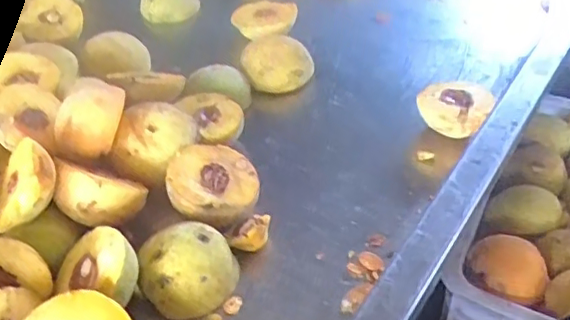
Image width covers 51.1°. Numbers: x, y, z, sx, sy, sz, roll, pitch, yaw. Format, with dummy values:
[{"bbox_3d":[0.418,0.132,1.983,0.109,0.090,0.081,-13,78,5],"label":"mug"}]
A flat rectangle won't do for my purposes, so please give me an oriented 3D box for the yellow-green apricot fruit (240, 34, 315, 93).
[{"bbox_3d":[-0.007,-0.099,0.590,0.068,0.039,0.068,-3,42,0],"label":"yellow-green apricot fruit"}]

